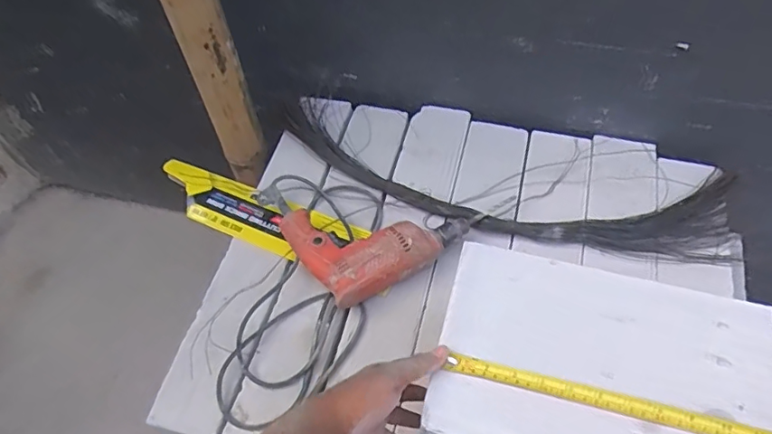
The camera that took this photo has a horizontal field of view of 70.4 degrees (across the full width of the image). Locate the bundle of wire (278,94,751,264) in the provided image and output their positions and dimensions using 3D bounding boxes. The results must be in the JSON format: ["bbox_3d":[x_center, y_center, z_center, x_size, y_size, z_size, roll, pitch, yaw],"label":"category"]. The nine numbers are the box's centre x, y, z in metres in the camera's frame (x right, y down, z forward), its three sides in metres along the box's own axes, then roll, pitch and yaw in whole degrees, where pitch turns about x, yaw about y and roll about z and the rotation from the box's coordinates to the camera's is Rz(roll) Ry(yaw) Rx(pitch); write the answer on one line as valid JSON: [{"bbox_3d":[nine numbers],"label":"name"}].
[{"bbox_3d":[0.165,-0.057,0.860,0.726,0.029,0.194,10,57,11],"label":"bundle of wire"}]

